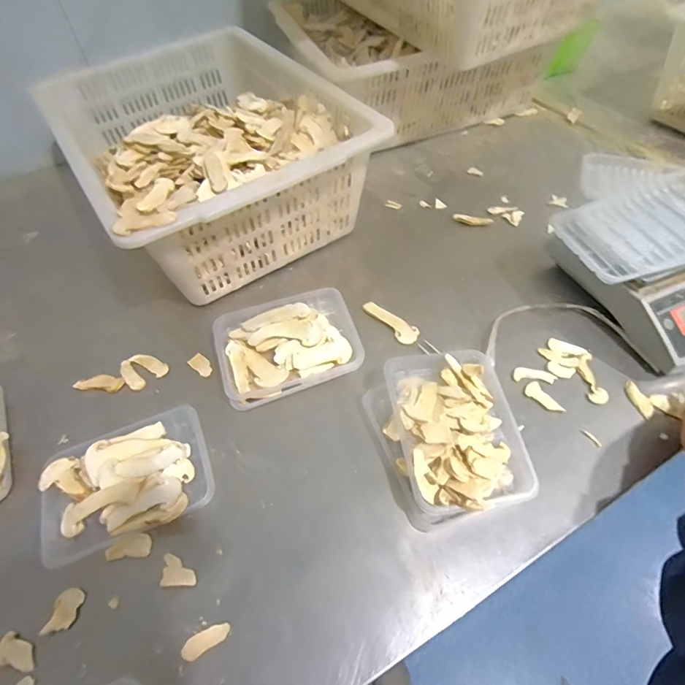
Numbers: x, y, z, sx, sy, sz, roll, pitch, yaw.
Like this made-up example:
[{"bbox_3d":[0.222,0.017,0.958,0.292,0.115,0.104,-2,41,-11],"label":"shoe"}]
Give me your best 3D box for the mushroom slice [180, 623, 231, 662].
[{"bbox_3d":[-0.130,0.283,0.406,0.046,0.006,0.017,-27,56,-15],"label":"mushroom slice"}]

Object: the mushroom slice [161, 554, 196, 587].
[{"bbox_3d":[-0.170,0.238,0.446,0.036,0.005,0.030,-2,53,3],"label":"mushroom slice"}]

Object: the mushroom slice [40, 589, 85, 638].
[{"bbox_3d":[-0.278,0.268,0.425,0.024,0.004,0.042,10,55,11],"label":"mushroom slice"}]

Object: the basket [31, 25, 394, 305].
[{"bbox_3d":[-0.223,-0.309,0.738,0.379,0.218,0.511,-31,57,-18],"label":"basket"}]

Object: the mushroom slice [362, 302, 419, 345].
[{"bbox_3d":[0.072,-0.031,0.631,0.033,0.007,0.097,-36,59,-21],"label":"mushroom slice"}]

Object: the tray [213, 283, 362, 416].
[{"bbox_3d":[-0.075,0.004,0.586,0.189,0.049,0.138,-20,55,-10],"label":"tray"}]

